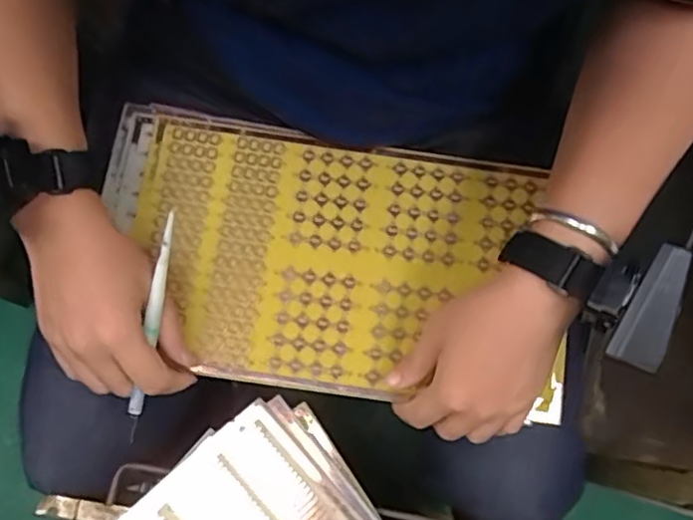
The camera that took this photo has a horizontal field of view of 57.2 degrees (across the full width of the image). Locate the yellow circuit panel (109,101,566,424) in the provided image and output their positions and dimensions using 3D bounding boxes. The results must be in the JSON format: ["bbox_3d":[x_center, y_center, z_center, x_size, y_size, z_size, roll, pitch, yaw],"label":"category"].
[{"bbox_3d":[-0.011,-0.002,0.466,0.335,0.009,0.182,9,76,1],"label":"yellow circuit panel"}]

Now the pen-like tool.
[{"bbox_3d":[-0.127,0.043,0.413,0.008,0.007,0.154,13,95,2],"label":"pen-like tool"}]

